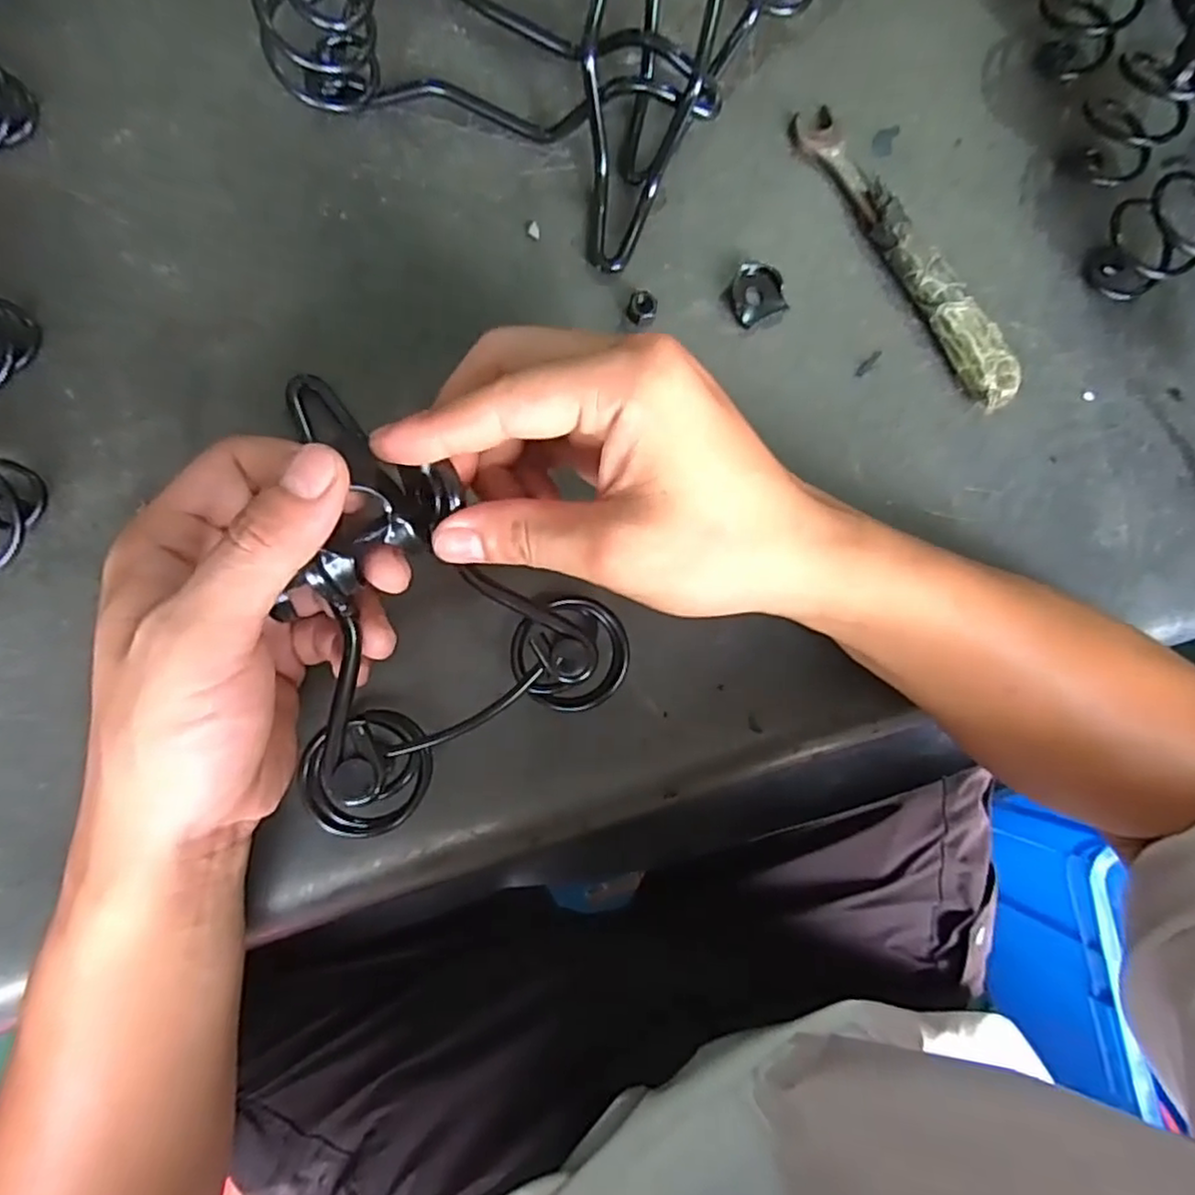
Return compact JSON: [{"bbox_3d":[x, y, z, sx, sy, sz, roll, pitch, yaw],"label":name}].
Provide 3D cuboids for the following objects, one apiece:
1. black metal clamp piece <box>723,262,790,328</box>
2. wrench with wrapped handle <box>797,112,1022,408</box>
[{"bbox_3d":[0.075,-0.144,0.321,0.028,0.011,0.026,1,85,-8],"label":"black metal clamp piece"},{"bbox_3d":[0.151,-0.165,0.330,0.021,0.016,0.164,-34,91,-9],"label":"wrench with wrapped handle"}]

